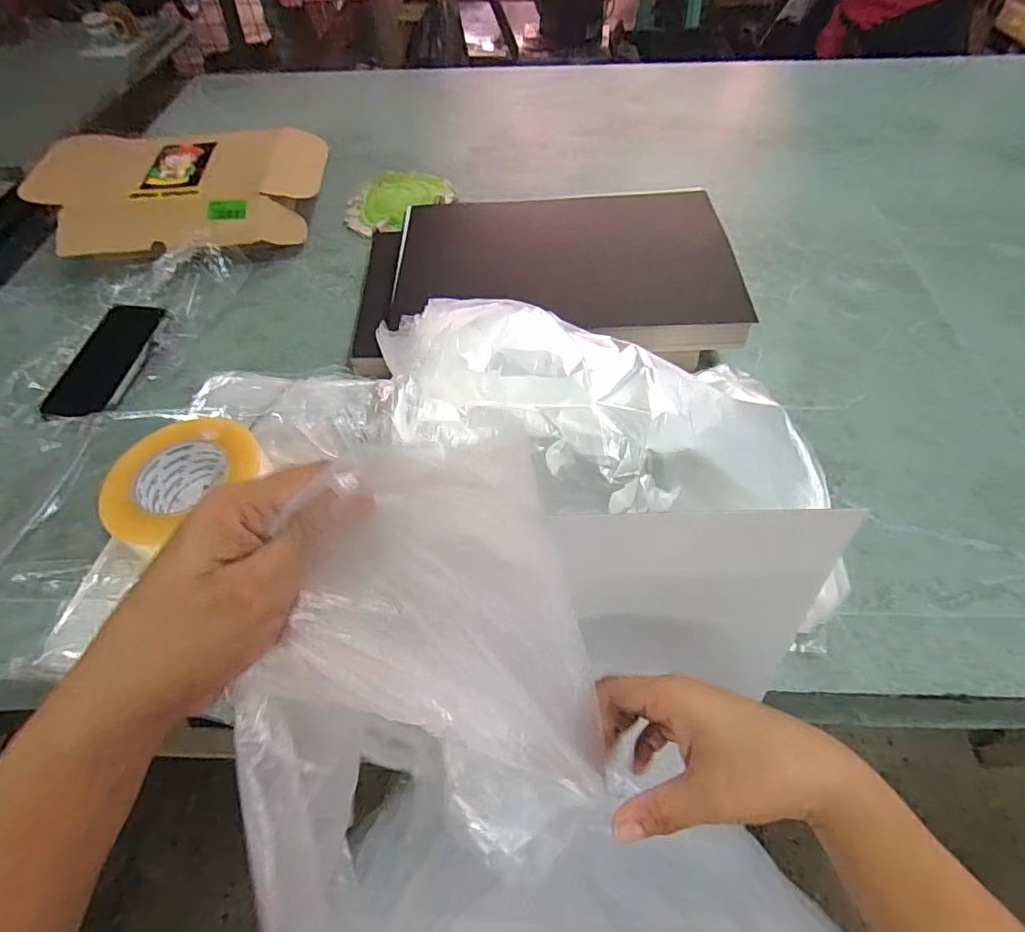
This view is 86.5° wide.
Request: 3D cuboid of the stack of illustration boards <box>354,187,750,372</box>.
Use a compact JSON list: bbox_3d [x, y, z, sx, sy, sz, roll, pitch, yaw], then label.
[{"bbox_3d":[0.034,-0.221,0.642,0.417,0.080,0.255,-1,56,0],"label":"stack of illustration boards"}]

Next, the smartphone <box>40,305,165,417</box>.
[{"bbox_3d":[-0.473,-0.123,0.634,0.082,0.009,0.157,6,63,2],"label":"smartphone"}]

